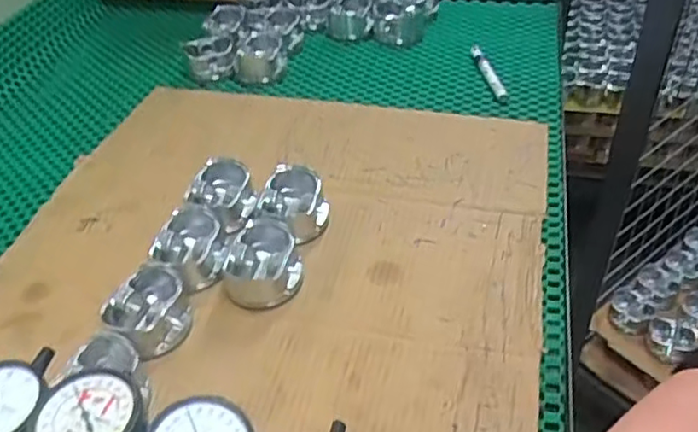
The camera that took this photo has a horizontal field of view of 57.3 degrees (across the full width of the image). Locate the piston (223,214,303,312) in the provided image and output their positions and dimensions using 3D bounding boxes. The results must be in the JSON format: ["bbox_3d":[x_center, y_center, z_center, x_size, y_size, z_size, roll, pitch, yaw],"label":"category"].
[{"bbox_3d":[-0.085,0.051,0.647,0.069,0.055,0.079,8,44,14],"label":"piston"}]

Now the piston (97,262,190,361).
[{"bbox_3d":[-0.191,0.096,0.617,0.079,0.049,0.078,-33,50,-27],"label":"piston"}]

